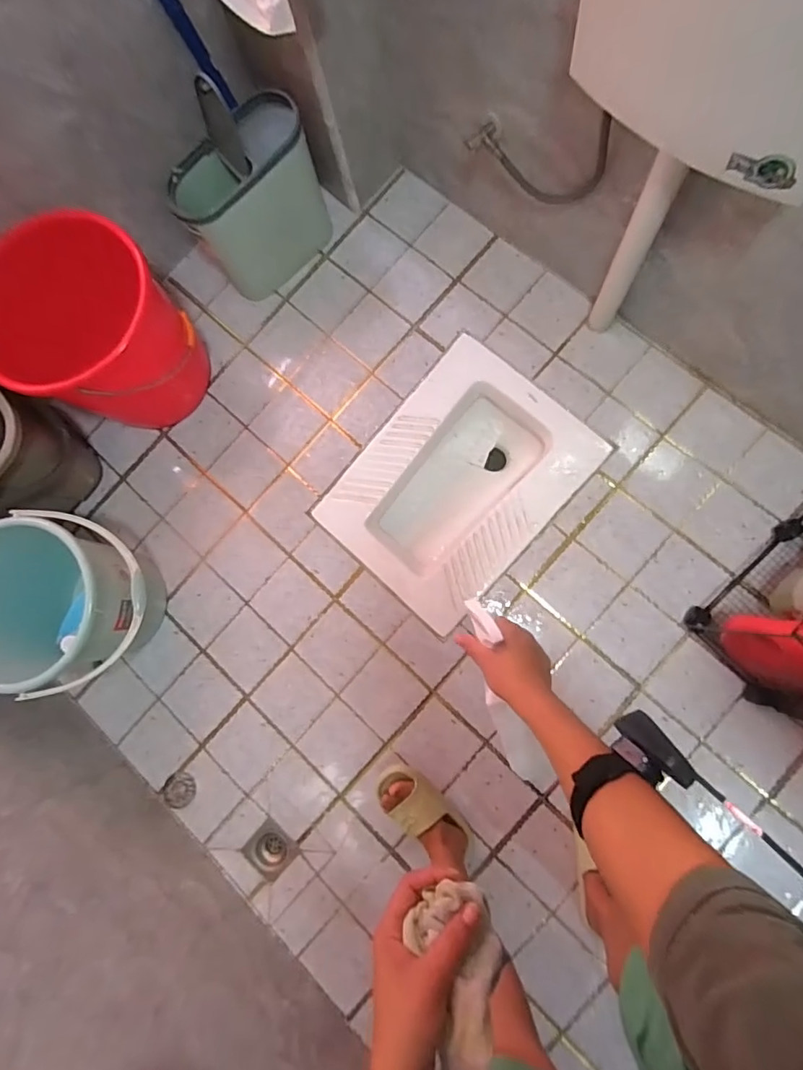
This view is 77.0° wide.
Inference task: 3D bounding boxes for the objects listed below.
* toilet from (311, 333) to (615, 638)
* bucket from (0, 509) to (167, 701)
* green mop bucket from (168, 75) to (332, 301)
[{"bbox_3d":[0.138,-0.112,1.267,0.427,0.227,0.565,41,89,11],"label":"toilet"},{"bbox_3d":[-0.682,0.142,1.056,0.296,0.303,0.347,6,83,6],"label":"bucket"},{"bbox_3d":[-0.320,-0.725,1.068,0.305,0.391,0.143,-36,81,0],"label":"green mop bucket"}]

